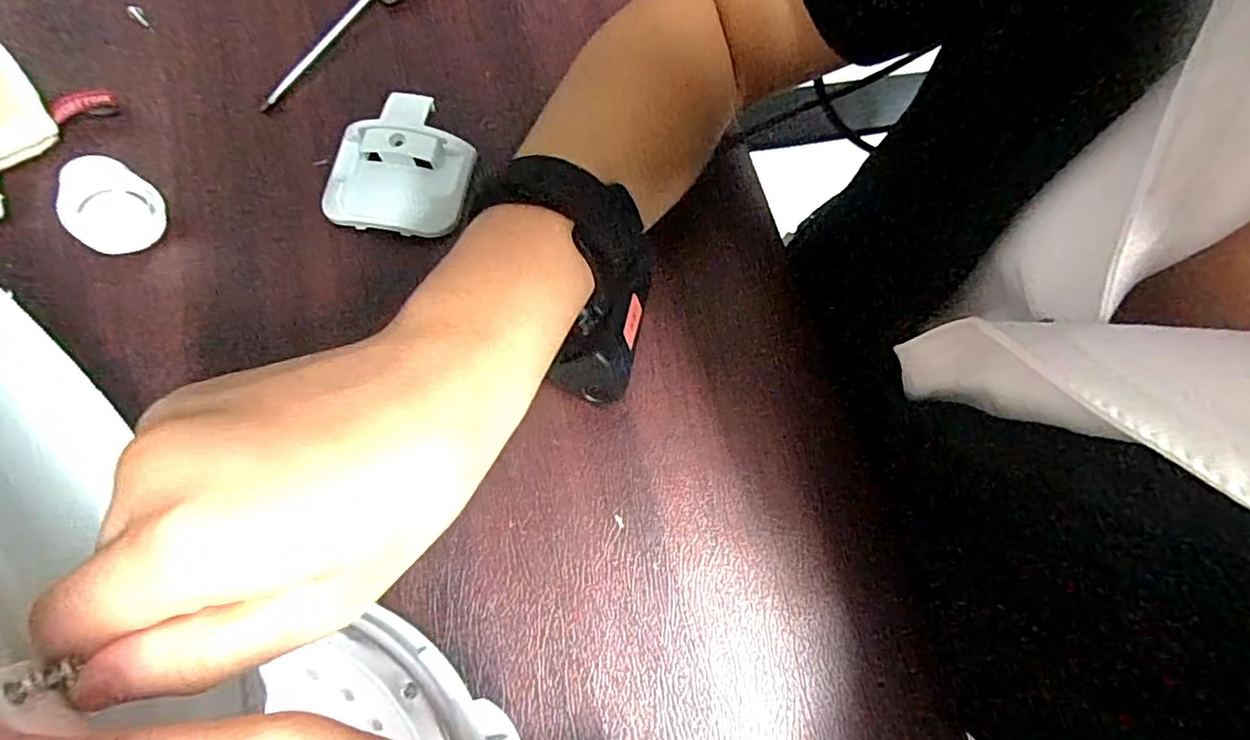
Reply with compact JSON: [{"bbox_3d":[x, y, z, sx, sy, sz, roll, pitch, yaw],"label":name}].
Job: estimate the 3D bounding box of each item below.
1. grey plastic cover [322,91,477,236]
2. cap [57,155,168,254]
[{"bbox_3d":[-0.119,-0.109,0.333,0.070,0.022,0.074,6,72,2],"label":"grey plastic cover"},{"bbox_3d":[-0.263,-0.082,0.319,0.039,0.032,0.041,0,72,0],"label":"cap"}]

